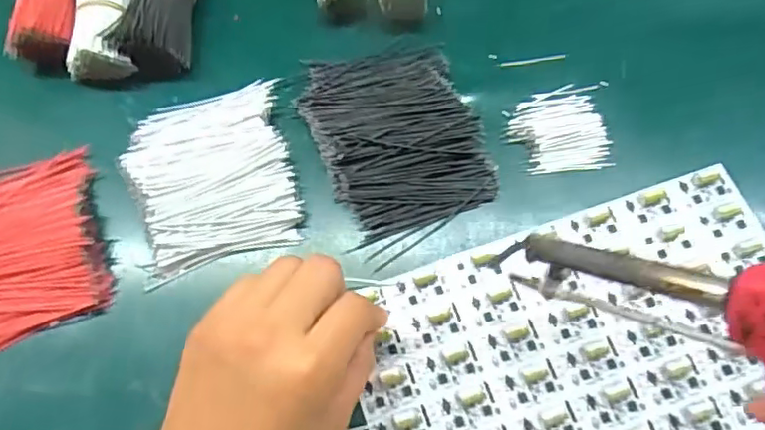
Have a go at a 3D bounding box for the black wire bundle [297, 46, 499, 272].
[{"bbox_3d":[0.009,-0.048,0.359,0.093,0.016,0.132,-19,70,-6],"label":"black wire bundle"}]

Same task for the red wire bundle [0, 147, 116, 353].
[{"bbox_3d":[-0.208,0.018,0.341,0.090,0.018,0.105,-19,70,-6],"label":"red wire bundle"}]

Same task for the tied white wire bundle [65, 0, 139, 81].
[{"bbox_3d":[-0.181,-0.132,0.389,0.042,0.036,0.092,-4,69,0],"label":"tied white wire bundle"}]

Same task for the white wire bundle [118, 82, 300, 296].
[{"bbox_3d":[-0.100,-0.028,0.351,0.091,0.019,0.111,-15,69,-4],"label":"white wire bundle"}]

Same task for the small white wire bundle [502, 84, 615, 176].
[{"bbox_3d":[0.105,-0.053,0.363,0.059,0.006,0.056,-7,69,-1],"label":"small white wire bundle"}]

